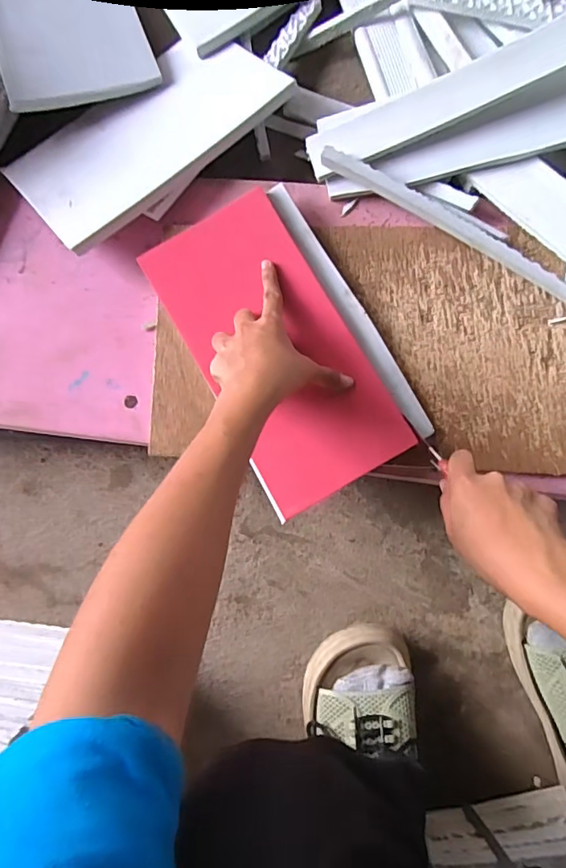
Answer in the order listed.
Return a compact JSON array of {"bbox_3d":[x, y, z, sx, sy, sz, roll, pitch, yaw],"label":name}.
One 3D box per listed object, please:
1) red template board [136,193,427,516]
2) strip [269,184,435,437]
[{"bbox_3d":[-0.008,-0.078,0.451,0.133,0.013,0.271,-29,82,-5],"label":"red template board"},{"bbox_3d":[0.061,-0.114,0.464,0.022,0.021,0.263,-30,84,4],"label":"strip"}]

